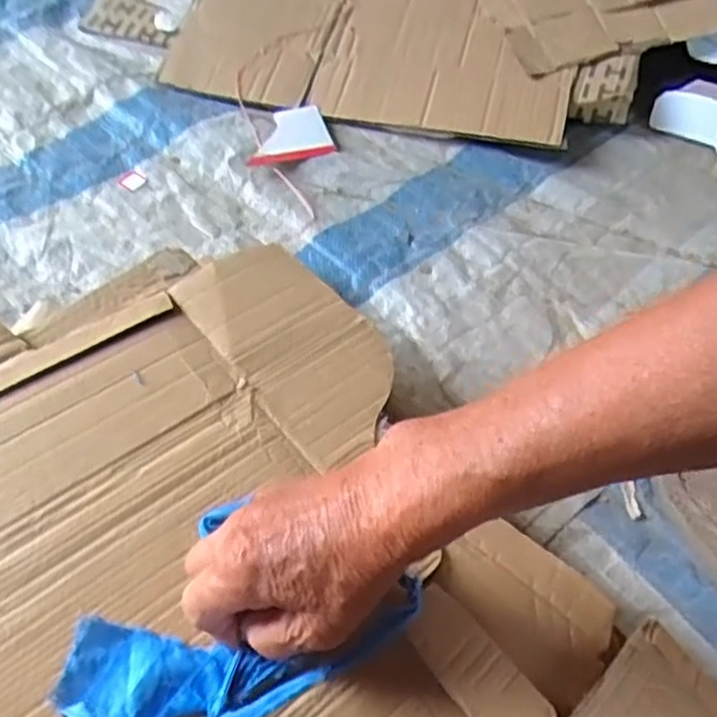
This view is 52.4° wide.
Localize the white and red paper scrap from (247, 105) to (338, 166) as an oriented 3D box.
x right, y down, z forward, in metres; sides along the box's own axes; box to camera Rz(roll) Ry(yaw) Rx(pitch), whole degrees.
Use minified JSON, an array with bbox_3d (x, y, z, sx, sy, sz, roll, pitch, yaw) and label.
[{"bbox_3d":[-0.081,-0.254,0.831,0.095,0.010,0.088,-13,55,-8],"label":"white and red paper scrap"}]

